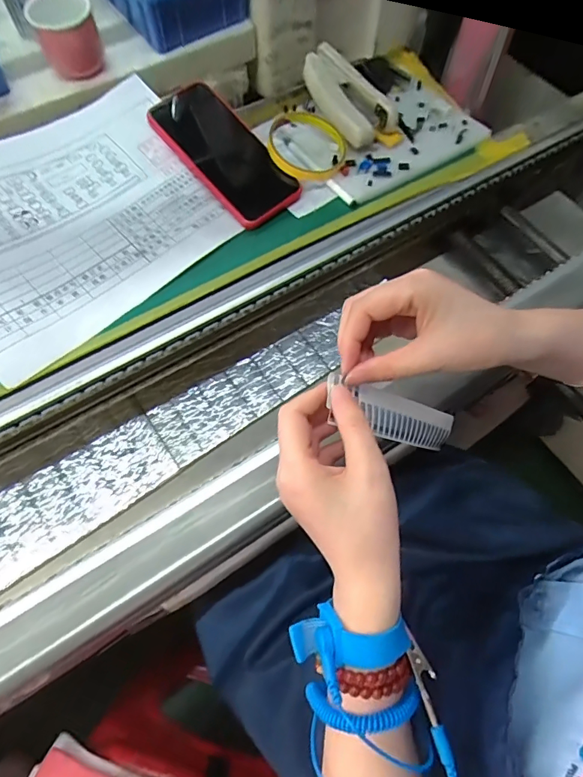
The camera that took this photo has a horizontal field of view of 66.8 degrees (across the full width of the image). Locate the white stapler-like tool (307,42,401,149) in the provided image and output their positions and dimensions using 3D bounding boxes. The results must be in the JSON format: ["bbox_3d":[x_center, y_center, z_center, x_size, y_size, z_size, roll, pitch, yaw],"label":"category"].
[{"bbox_3d":[0.055,-0.312,0.464,0.056,0.044,0.110,-39,85,-18],"label":"white stapler-like tool"}]

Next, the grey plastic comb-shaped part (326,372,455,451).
[{"bbox_3d":[0.078,0.022,0.321,0.150,0.008,0.033,17,73,-42],"label":"grey plastic comb-shaped part"}]

